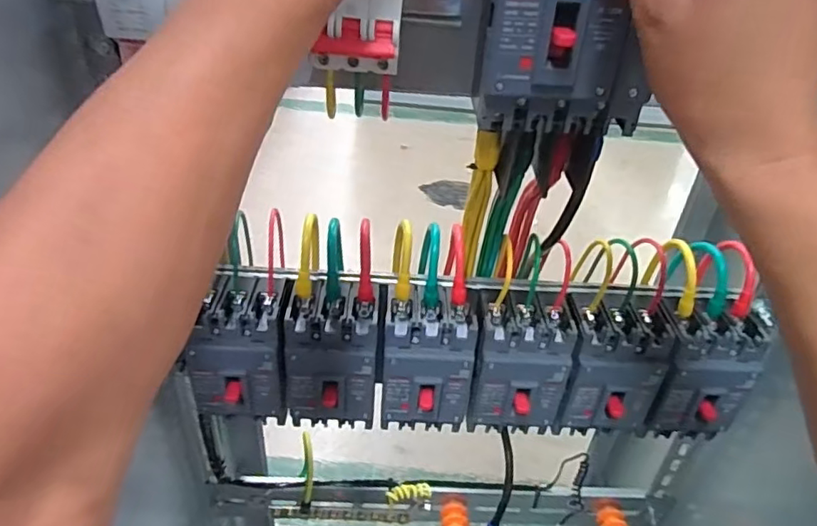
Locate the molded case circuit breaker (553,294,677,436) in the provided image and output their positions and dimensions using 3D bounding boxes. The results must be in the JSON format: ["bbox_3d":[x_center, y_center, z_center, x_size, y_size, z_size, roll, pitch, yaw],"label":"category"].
[{"bbox_3d":[0.176,0.094,0.506,0.080,0.114,0.076,6,36,0],"label":"molded case circuit breaker"}]

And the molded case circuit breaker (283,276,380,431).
[{"bbox_3d":[-0.066,0.082,0.500,0.076,0.118,0.070,1,36,-6],"label":"molded case circuit breaker"}]

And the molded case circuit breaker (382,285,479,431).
[{"bbox_3d":[0.016,0.090,0.499,0.078,0.115,0.064,3,36,-3],"label":"molded case circuit breaker"}]

